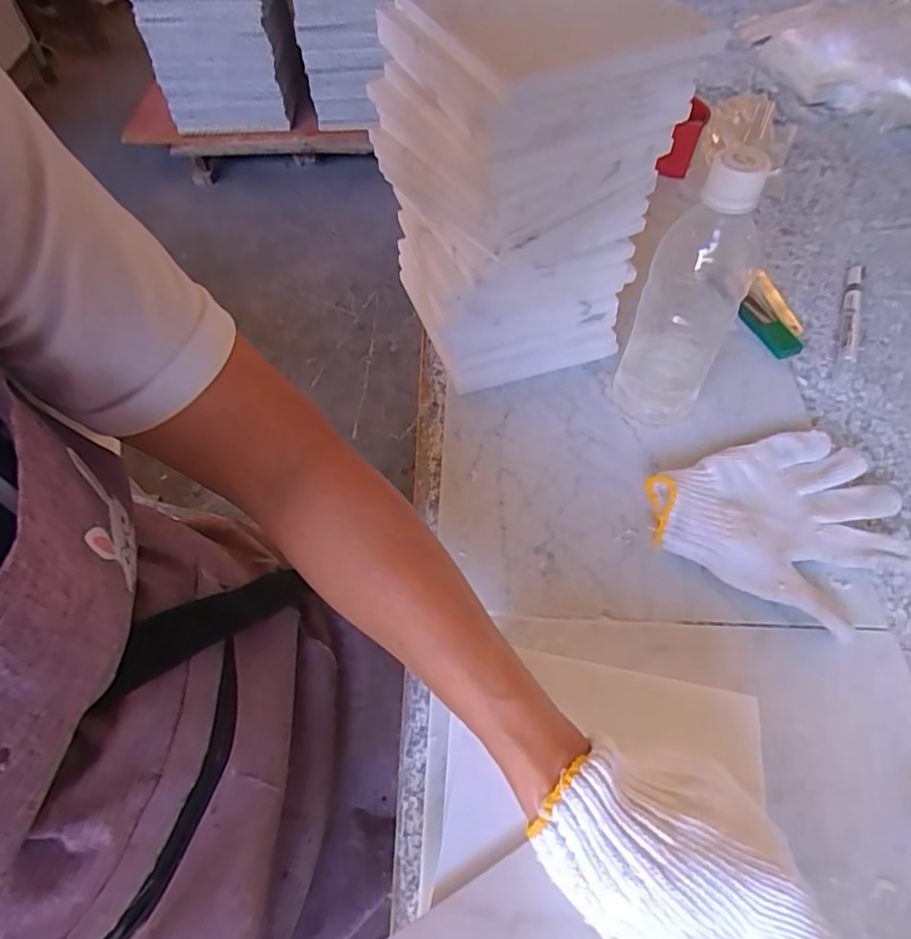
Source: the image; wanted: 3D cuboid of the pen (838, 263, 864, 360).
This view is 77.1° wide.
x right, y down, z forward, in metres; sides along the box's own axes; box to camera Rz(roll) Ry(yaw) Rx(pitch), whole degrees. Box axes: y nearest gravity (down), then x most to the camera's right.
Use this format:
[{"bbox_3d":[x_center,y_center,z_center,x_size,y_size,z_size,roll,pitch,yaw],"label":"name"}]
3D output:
[{"bbox_3d":[0.375,-0.150,0.540,0.016,0.017,0.131,20,60,12],"label":"pen"}]

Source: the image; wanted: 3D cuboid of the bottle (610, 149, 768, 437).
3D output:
[{"bbox_3d":[0.160,-0.106,0.389,0.070,0.209,0.051,22,60,13],"label":"bottle"}]

